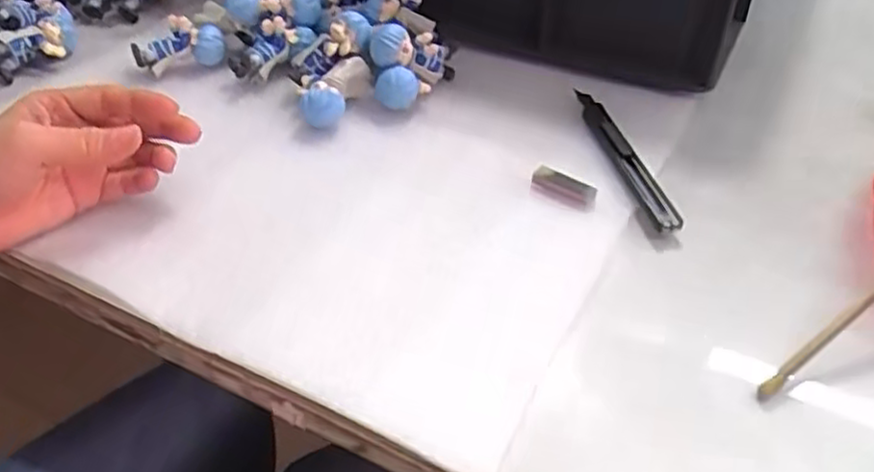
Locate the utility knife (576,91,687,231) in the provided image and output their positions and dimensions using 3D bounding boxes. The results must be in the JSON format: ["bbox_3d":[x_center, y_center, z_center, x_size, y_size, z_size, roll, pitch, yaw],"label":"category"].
[{"bbox_3d":[0.109,-0.051,0.429,0.015,0.016,0.134,-6,42,-6],"label":"utility knife"}]

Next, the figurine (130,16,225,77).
[{"bbox_3d":[-0.182,-0.135,0.509,0.062,0.028,0.023,-15,44,-15],"label":"figurine"}]

